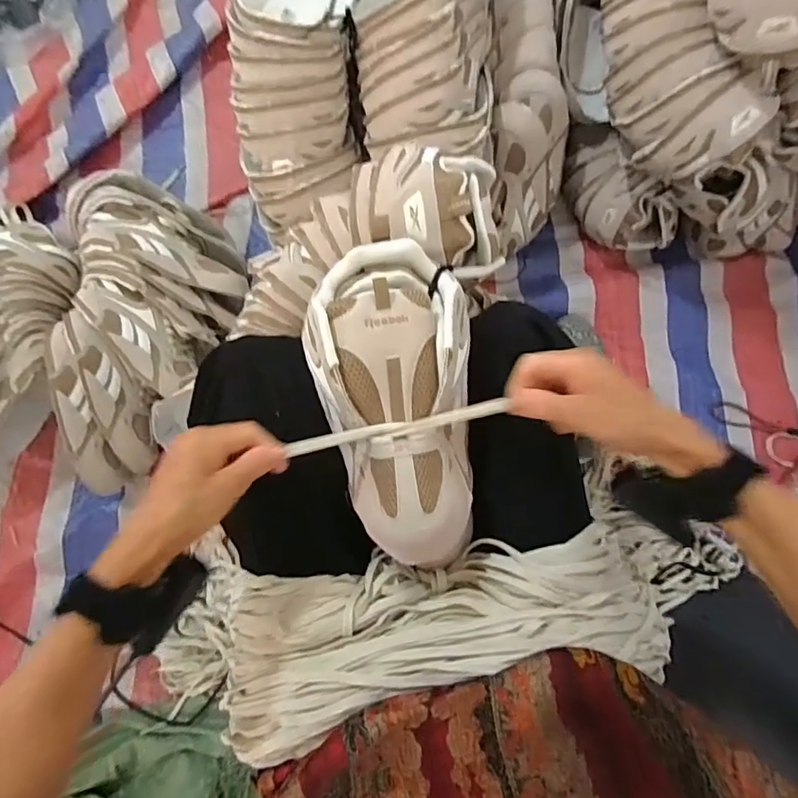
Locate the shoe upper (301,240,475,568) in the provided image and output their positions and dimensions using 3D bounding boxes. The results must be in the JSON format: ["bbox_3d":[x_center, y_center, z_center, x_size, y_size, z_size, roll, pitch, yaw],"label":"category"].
[{"bbox_3d":[-0.001,0.003,0.411,0.125,0.060,0.250,-10,88,-2],"label":"shoe upper"}]

